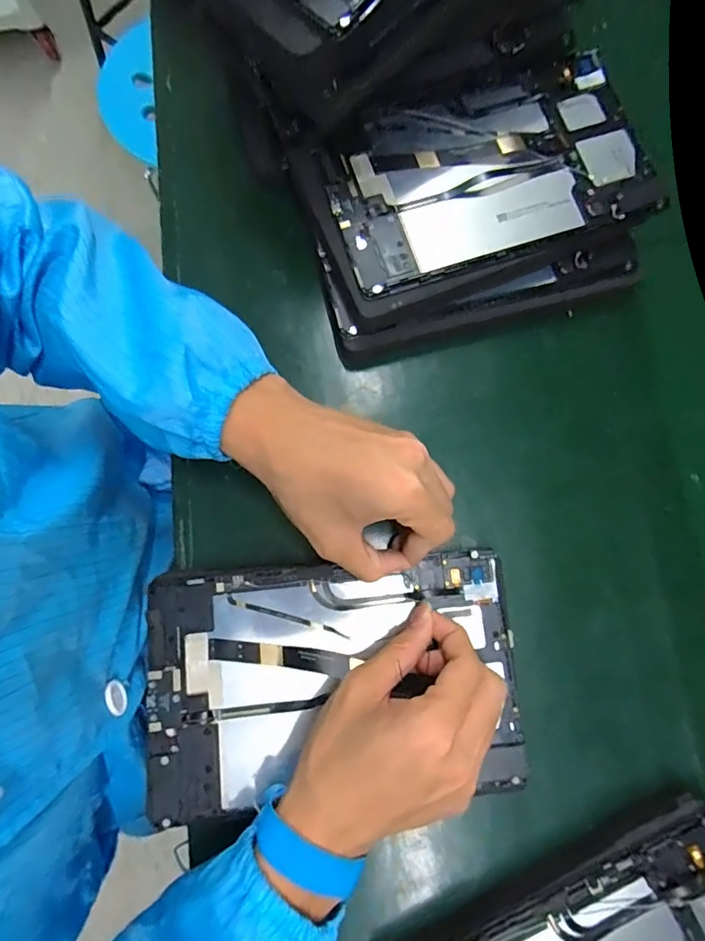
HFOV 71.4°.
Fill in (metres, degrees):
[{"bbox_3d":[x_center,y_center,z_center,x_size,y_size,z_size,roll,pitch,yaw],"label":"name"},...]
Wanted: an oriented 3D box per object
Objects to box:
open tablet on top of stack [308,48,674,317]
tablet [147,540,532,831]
[{"bbox_3d":[0.099,-0.219,0.367,0.243,0.014,0.138,-21,82,-4],"label":"open tablet on top of stack"},{"bbox_3d":[-0.012,0.137,0.326,0.240,0.013,0.151,-5,76,-3],"label":"tablet"}]

